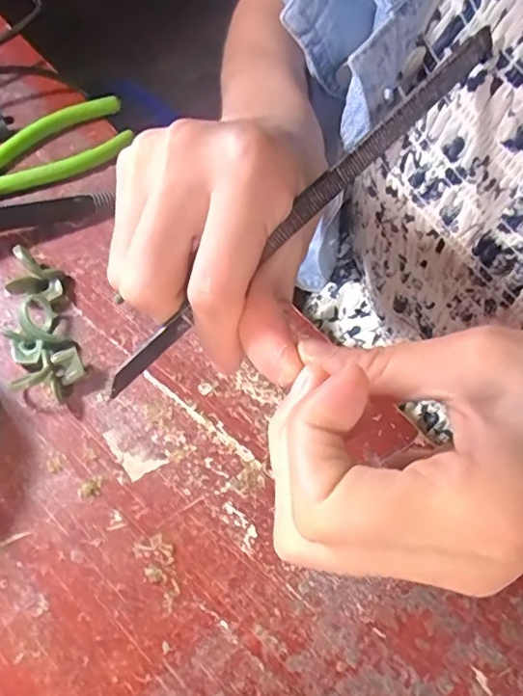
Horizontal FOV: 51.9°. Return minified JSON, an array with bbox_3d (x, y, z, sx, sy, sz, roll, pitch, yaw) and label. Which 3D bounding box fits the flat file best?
[{"bbox_3d":[0.010,-0.041,0.173,0.161,0.007,0.005,-42,69,5],"label":"flat file"}]

